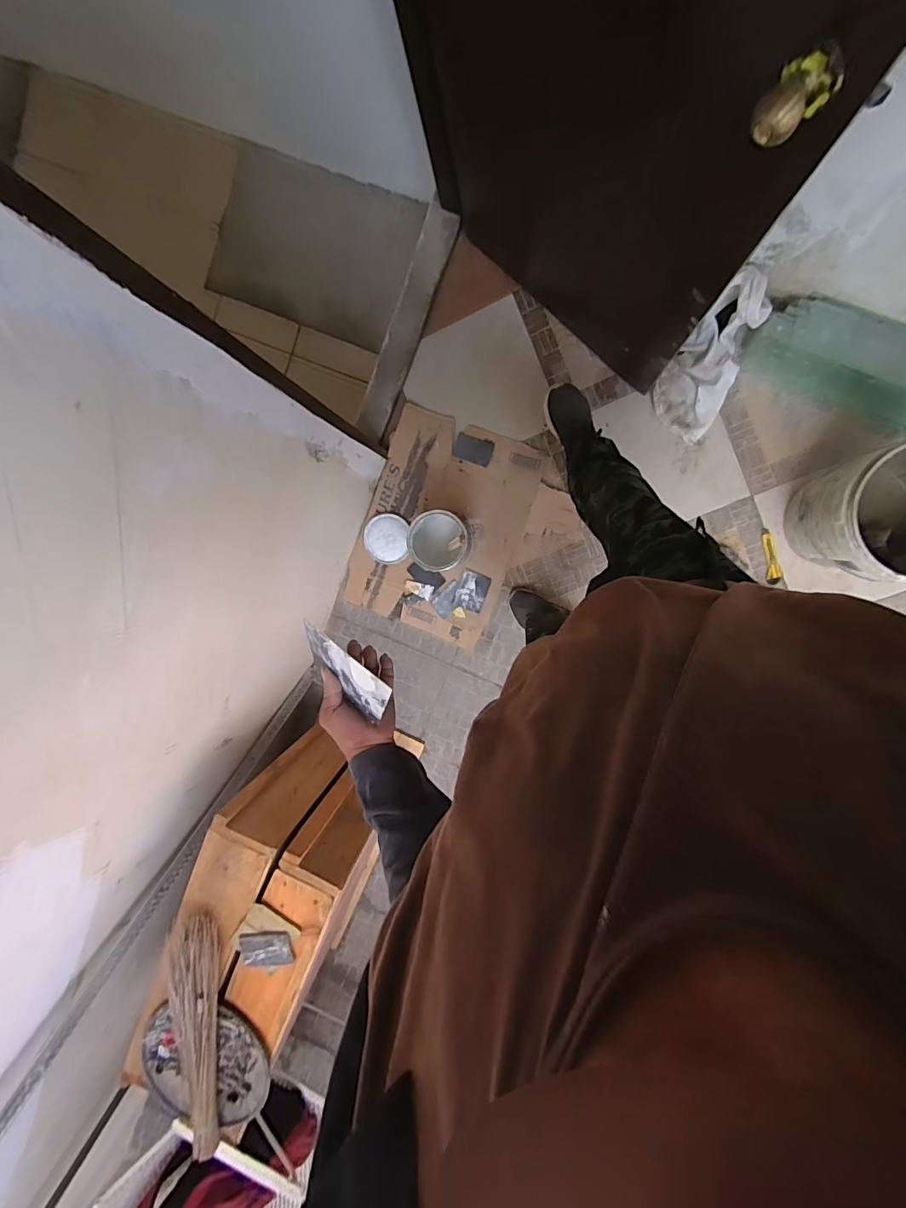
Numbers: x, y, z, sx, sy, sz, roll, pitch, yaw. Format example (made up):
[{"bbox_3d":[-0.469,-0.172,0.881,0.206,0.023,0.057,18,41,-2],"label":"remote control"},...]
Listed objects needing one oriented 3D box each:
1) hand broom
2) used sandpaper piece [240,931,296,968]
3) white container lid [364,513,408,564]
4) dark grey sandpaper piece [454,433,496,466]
[{"bbox_3d":[-0.533,0.897,0.984,0.088,0.081,0.524,2,96,8],"label":"hand broom"},{"bbox_3d":[-0.388,0.719,0.984,0.123,0.011,0.075,-14,94,9],"label":"used sandpaper piece"},{"bbox_3d":[-0.210,-0.205,1.496,0.140,0.017,0.153,1,96,8],"label":"white container lid"},{"bbox_3d":[0.063,-0.472,1.448,0.118,0.007,0.078,22,96,10],"label":"dark grey sandpaper piece"}]

